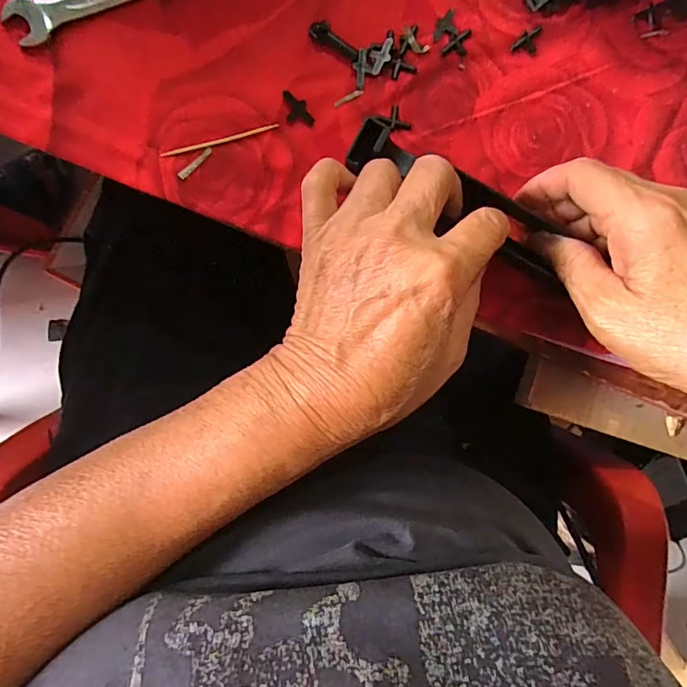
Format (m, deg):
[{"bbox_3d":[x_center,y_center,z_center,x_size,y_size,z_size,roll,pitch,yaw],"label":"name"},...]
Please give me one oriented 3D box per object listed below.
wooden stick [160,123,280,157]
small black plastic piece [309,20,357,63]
[{"bbox_3d":[-0.065,-0.107,0.249,0.062,0.004,0.004,-17,96,-6],"label":"wooden stick"},{"bbox_3d":[-0.005,-0.163,0.256,0.028,0.004,0.012,30,90,-9],"label":"small black plastic piece"}]

